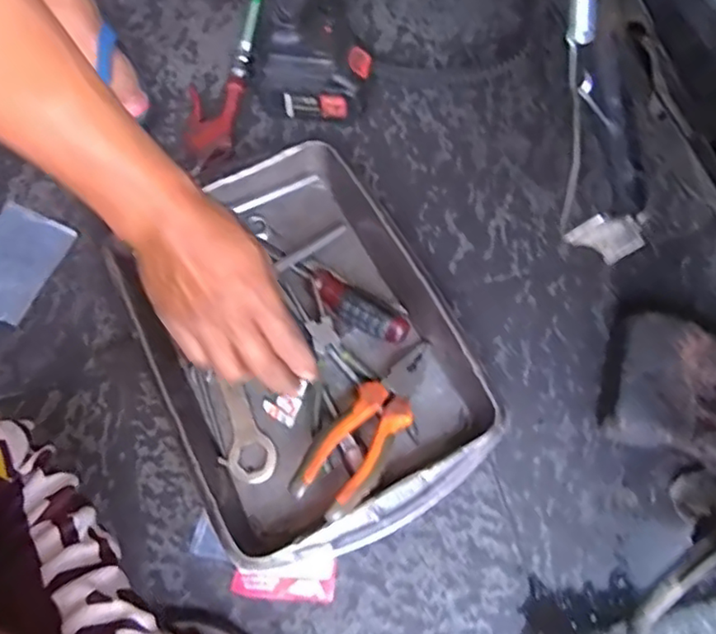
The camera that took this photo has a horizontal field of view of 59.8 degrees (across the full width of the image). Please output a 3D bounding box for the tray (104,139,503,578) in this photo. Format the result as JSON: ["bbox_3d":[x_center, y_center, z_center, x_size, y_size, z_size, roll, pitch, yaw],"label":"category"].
[{"bbox_3d":[-0.052,0.019,0.548,0.248,0.051,0.353,-27,69,-8],"label":"tray"}]

